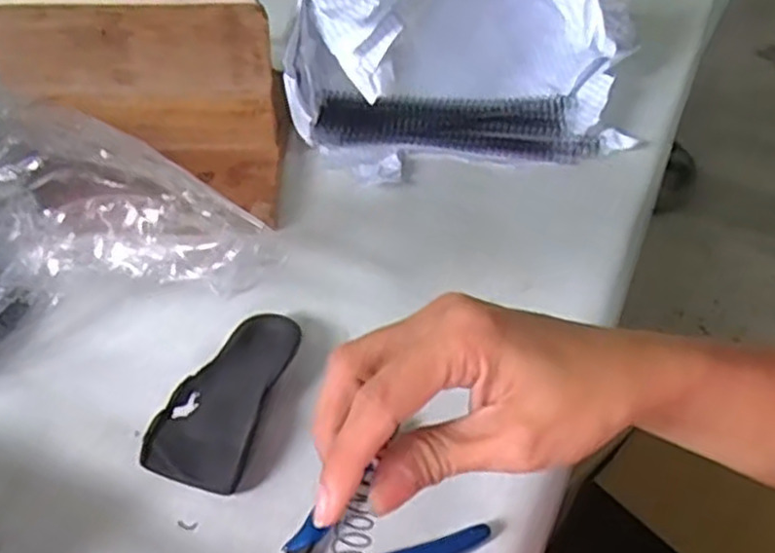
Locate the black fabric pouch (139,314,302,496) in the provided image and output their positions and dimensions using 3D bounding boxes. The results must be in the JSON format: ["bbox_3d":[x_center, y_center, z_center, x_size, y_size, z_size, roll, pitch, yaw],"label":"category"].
[{"bbox_3d":[-0.095,0.069,0.443,0.057,0.015,0.117,12,48,12],"label":"black fabric pouch"}]

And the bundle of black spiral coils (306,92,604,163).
[{"bbox_3d":[0.055,-0.132,0.635,0.230,0.021,0.080,0,47,1],"label":"bundle of black spiral coils"}]

